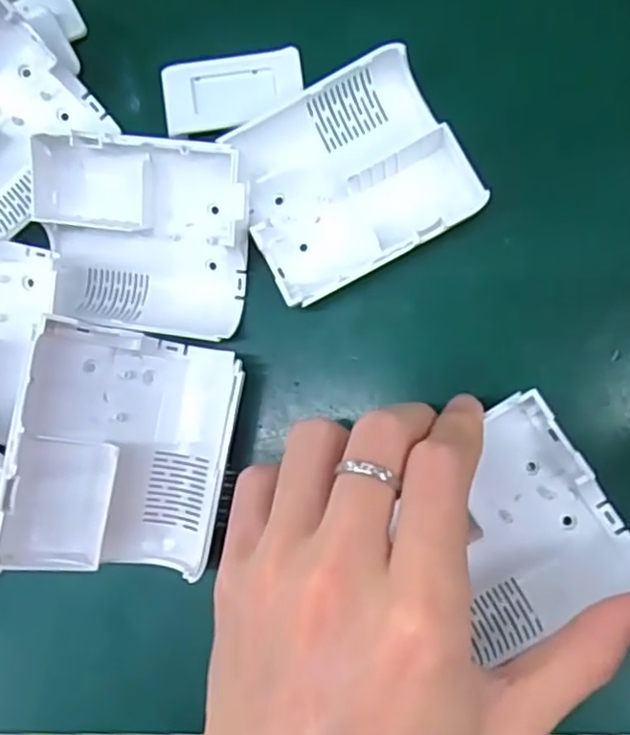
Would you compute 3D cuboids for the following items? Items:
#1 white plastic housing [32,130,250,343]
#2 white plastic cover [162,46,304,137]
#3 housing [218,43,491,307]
[{"bbox_3d":[-0.065,-0.048,0.247,0.077,0.029,0.066,6,86,9],"label":"white plastic housing"},{"bbox_3d":[-0.032,-0.108,0.260,0.053,0.004,0.030,-4,85,8],"label":"white plastic cover"},{"bbox_3d":[0.012,-0.069,0.244,0.078,0.020,0.069,-29,82,5],"label":"housing"}]

